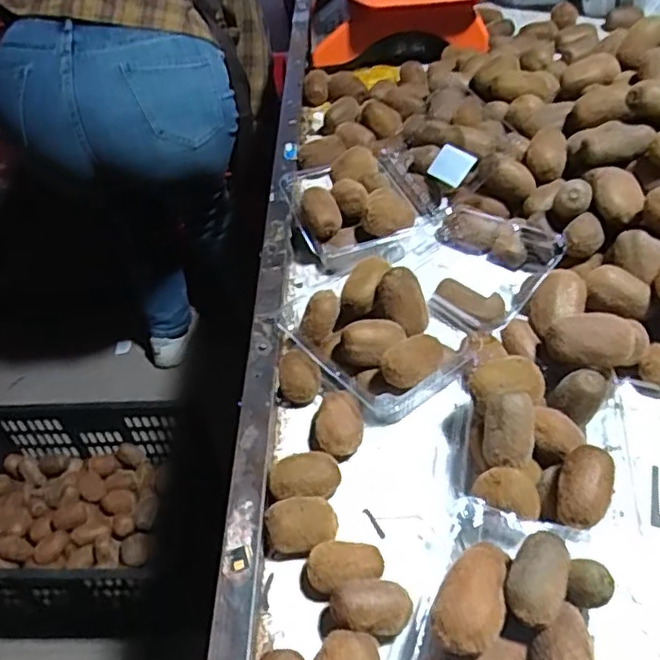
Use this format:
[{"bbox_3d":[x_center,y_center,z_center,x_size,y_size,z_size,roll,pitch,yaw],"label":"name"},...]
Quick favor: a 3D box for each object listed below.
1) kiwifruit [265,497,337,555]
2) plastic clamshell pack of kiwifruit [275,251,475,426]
[{"bbox_3d":[-0.021,0.160,0.521,0.054,0.033,0.042,-9,46,-1],"label":"kiwifruit"},{"bbox_3d":[0.047,-0.004,0.622,0.133,0.089,0.163,-32,51,-21],"label":"plastic clamshell pack of kiwifruit"}]

